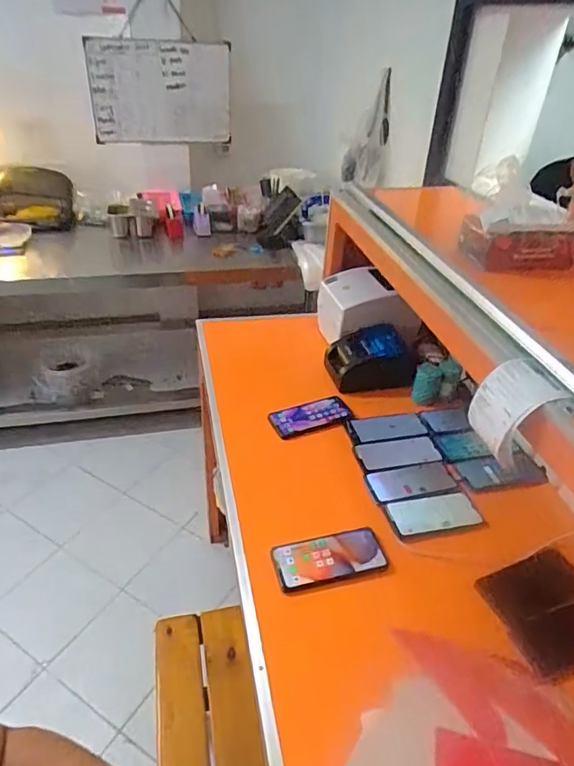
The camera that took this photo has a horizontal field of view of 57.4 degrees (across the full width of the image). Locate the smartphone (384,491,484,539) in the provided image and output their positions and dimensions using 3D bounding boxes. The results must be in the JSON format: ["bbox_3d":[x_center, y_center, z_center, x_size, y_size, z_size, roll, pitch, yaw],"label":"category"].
[{"bbox_3d":[0.246,0.222,0.893,0.154,0.015,0.069,-4,36,-10],"label":"smartphone"}]

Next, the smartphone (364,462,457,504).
[{"bbox_3d":[0.225,0.179,0.957,0.163,0.007,0.077,-9,37,-16],"label":"smartphone"}]

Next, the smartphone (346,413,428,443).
[{"bbox_3d":[0.209,0.091,1.082,0.153,0.004,0.076,-6,36,-13],"label":"smartphone"}]

